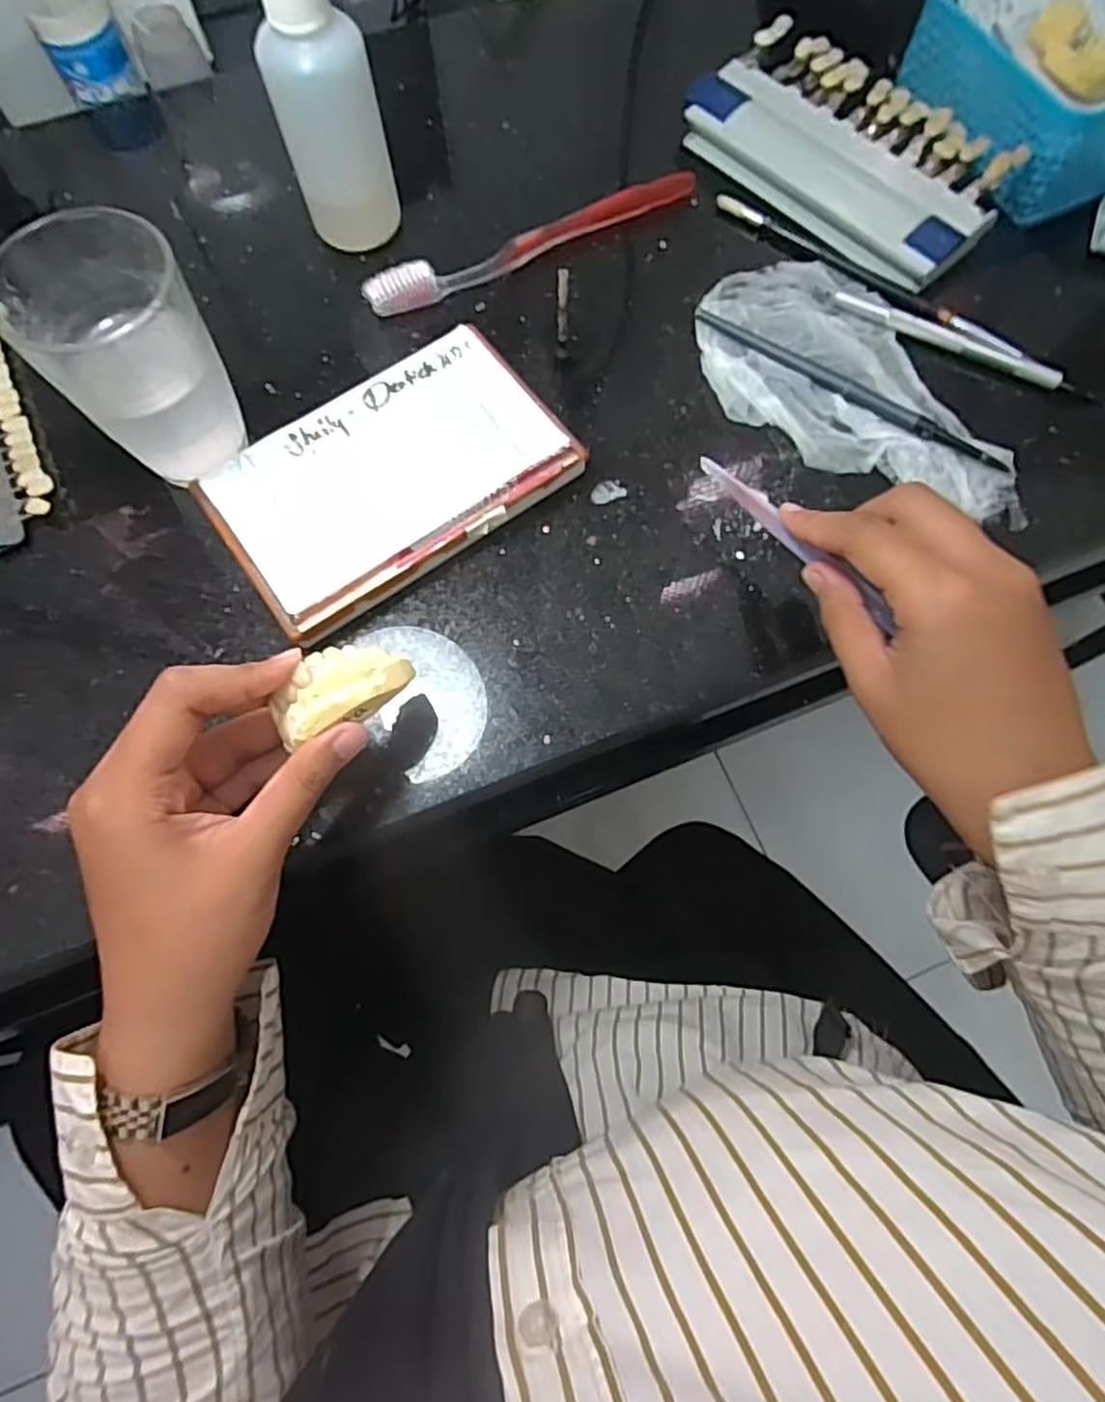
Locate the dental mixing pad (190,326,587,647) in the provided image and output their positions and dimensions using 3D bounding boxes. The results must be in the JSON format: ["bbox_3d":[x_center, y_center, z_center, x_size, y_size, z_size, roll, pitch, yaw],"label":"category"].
[{"bbox_3d":[-0.072,-0.101,0.318,0.150,0.021,0.090,-35,78,-11],"label":"dental mixing pad"}]

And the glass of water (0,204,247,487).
[{"bbox_3d":[-0.168,-0.137,0.292,0.063,0.098,0.060,0,74,-2],"label":"glass of water"}]

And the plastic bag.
[{"bbox_3d":[0.138,-0.147,0.342,0.098,0.012,0.173,-26,73,-8],"label":"plastic bag"}]

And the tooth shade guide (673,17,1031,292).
[{"bbox_3d":[0.156,-0.296,0.380,0.170,0.026,0.104,40,77,13],"label":"tooth shade guide"}]

